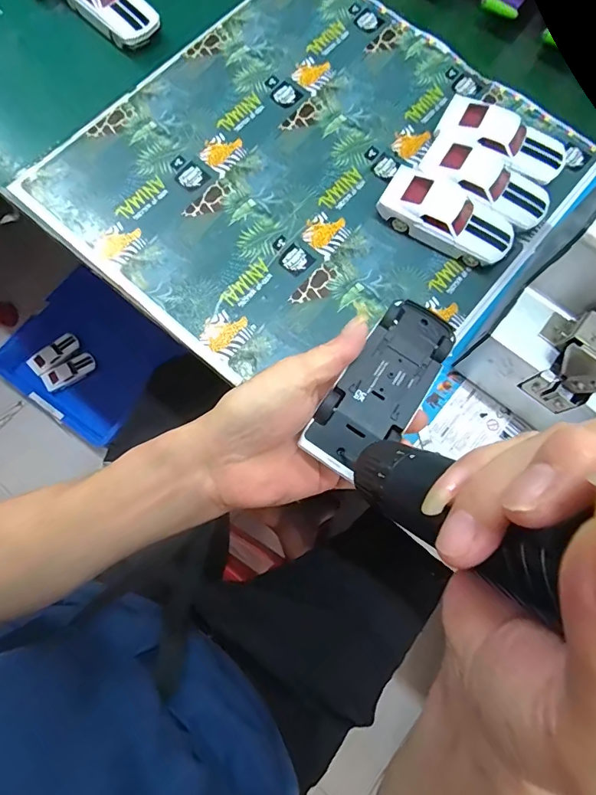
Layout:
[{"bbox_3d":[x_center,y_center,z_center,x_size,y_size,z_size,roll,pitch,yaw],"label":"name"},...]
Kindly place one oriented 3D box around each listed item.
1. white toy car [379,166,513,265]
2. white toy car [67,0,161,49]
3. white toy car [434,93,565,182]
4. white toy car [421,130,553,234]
[{"bbox_3d":[0.143,-0.172,0.420,0.131,0.035,0.058,31,77,6],"label":"white toy car"},{"bbox_3d":[-0.211,-0.432,0.471,0.132,0.036,0.053,41,78,8],"label":"white toy car"},{"bbox_3d":[0.207,-0.260,0.442,0.130,0.036,0.061,25,77,4],"label":"white toy car"},{"bbox_3d":[0.185,-0.211,0.431,0.127,0.034,0.060,33,79,6],"label":"white toy car"}]

